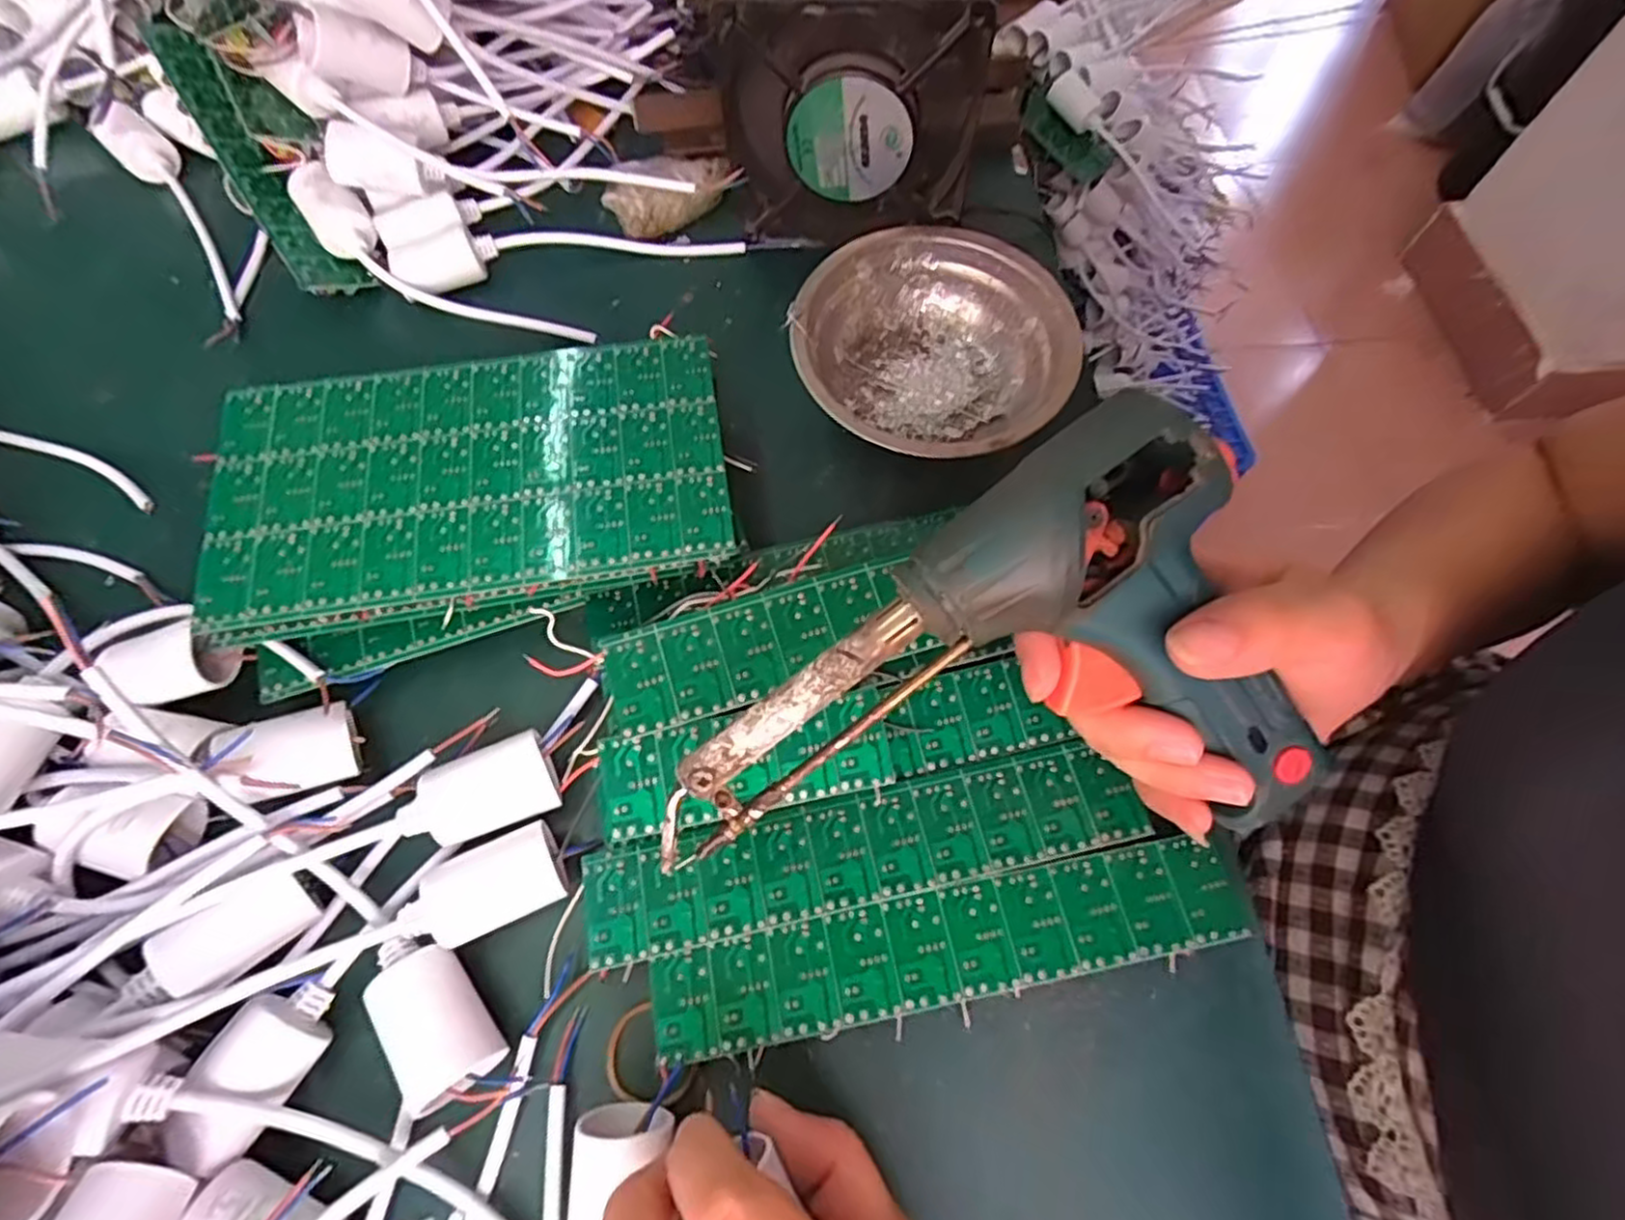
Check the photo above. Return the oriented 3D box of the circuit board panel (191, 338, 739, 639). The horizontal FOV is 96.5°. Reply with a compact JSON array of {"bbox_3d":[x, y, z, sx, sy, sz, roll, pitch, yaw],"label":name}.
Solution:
[{"bbox_3d":[-0.139,-0.057,0.297,0.202,0.004,0.110,-8,69,-4],"label":"circuit board panel"}]

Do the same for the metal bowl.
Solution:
[{"bbox_3d":[0.057,-0.118,0.342,0.121,0.043,0.124,0,66,1],"label":"metal bowl"}]

